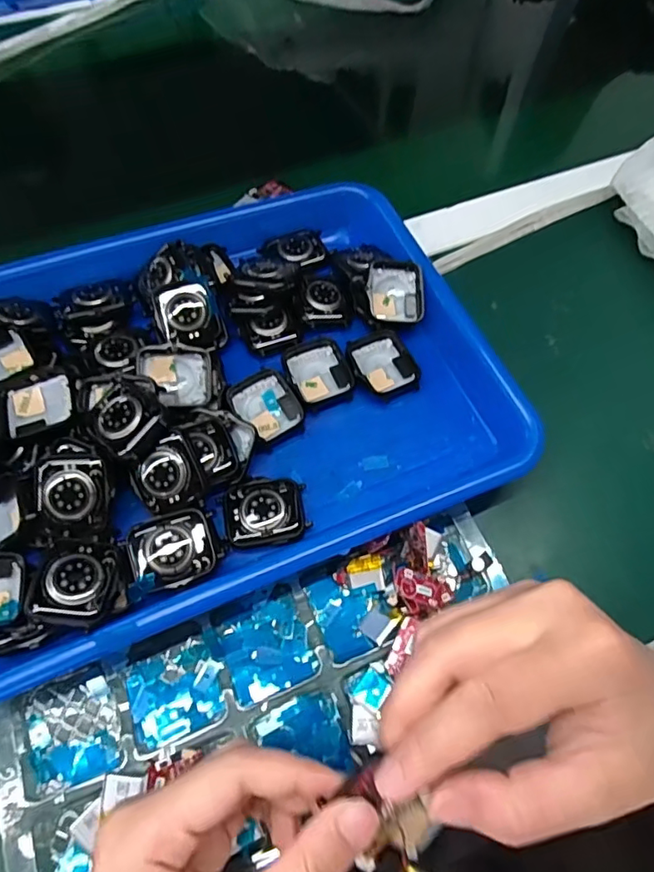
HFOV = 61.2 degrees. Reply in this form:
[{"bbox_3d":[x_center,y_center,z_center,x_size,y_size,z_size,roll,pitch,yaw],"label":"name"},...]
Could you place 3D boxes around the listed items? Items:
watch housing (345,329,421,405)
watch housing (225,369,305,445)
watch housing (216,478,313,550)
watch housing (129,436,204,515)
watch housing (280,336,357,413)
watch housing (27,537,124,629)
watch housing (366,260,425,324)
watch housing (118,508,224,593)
[{"bbox_3d":[0.034,-0.045,0.342,0.039,0.010,0.044,-23,65,-14],"label":"watch housing"},{"bbox_3d":[-0.036,-0.018,0.326,0.033,0.013,0.041,-31,67,-17],"label":"watch housing"},{"bbox_3d":[-0.033,0.041,0.297,0.043,0.011,0.037,-13,63,-9],"label":"watch housing"},{"bbox_3d":[-0.081,0.021,0.283,0.032,0.009,0.037,-25,87,-4],"label":"watch housing"},{"bbox_3d":[-0.006,-0.039,0.338,0.038,0.009,0.044,-17,64,-11],"label":"watch housing"},{"bbox_3d":[-0.117,0.068,0.260,0.037,0.011,0.042,12,55,-24],"label":"watch housing"},{"bbox_3d":[0.044,-0.093,0.358,0.036,0.007,0.040,-4,86,-4],"label":"watch housing"},{"bbox_3d":[-0.077,0.056,0.274,0.043,0.010,0.035,-18,64,-11],"label":"watch housing"}]

